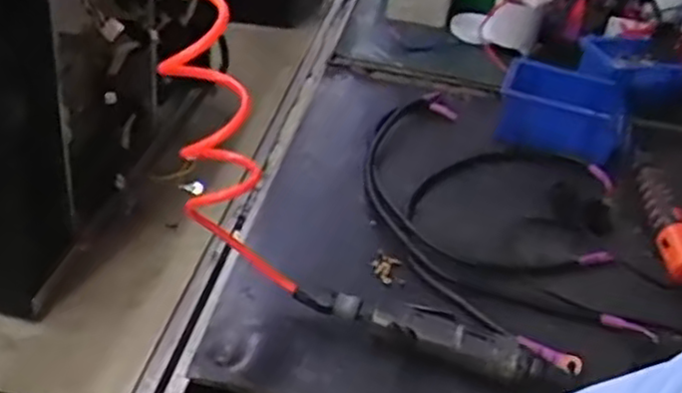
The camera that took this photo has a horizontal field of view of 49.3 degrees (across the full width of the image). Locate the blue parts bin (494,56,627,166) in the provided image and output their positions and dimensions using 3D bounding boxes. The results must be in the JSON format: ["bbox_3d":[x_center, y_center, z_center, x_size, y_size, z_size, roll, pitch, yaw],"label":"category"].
[{"bbox_3d":[0.293,-0.114,0.988,0.165,0.060,0.126,18,38,13],"label":"blue parts bin"}]

